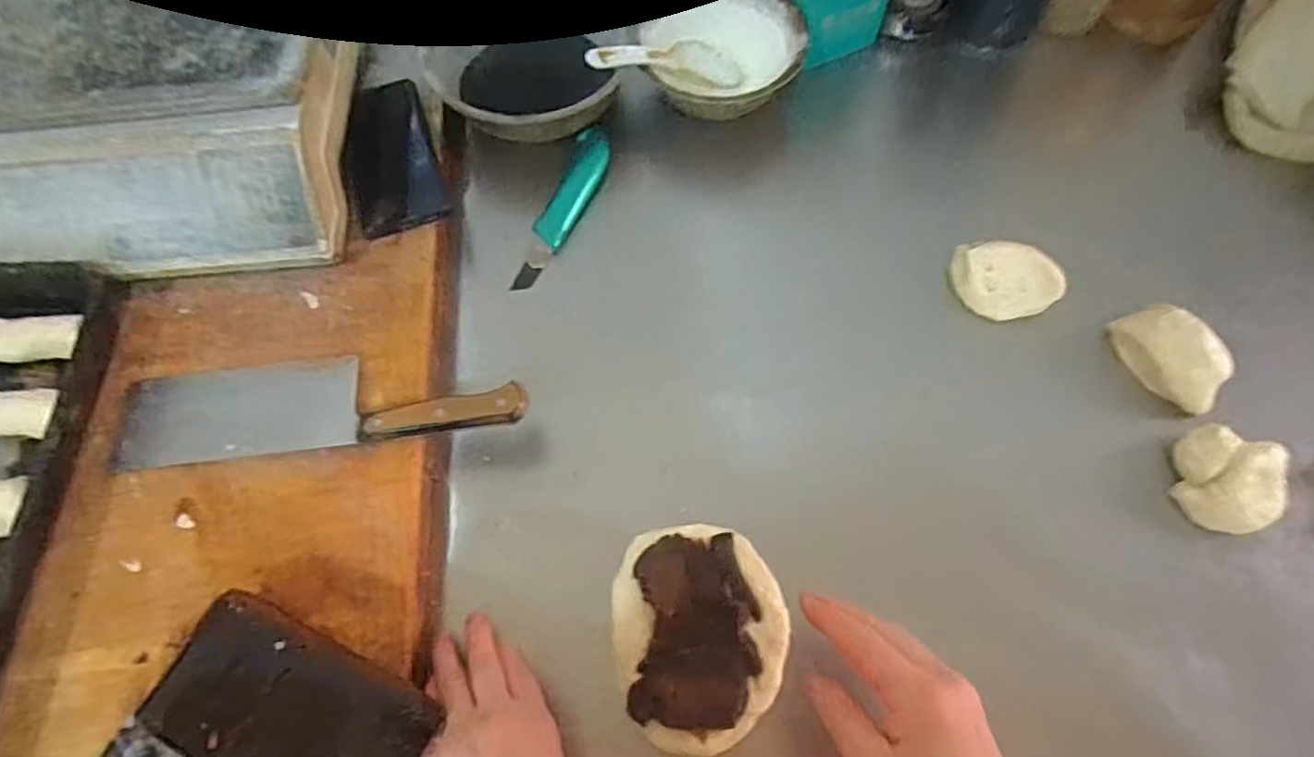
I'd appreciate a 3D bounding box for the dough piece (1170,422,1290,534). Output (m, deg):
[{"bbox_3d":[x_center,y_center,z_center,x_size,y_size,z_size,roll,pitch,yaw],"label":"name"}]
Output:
[{"bbox_3d":[0.416,0.071,0.498,0.068,0.044,0.076,-15,66,-5],"label":"dough piece"}]

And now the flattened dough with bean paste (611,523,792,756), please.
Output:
[{"bbox_3d":[0.031,0.172,0.470,0.116,0.017,0.141,-10,66,-3],"label":"flattened dough with bean paste"}]

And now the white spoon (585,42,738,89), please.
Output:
[{"bbox_3d":[0.006,-0.297,0.637,0.162,0.019,0.053,-14,67,-35],"label":"white spoon"}]

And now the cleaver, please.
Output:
[{"bbox_3d":[-0.247,0.015,0.502,0.295,0.022,0.072,-6,66,-1],"label":"cleaver"}]

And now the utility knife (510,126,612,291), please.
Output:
[{"bbox_3d":[-0.084,-0.152,0.611,0.035,0.022,0.164,21,68,11],"label":"utility knife"}]

